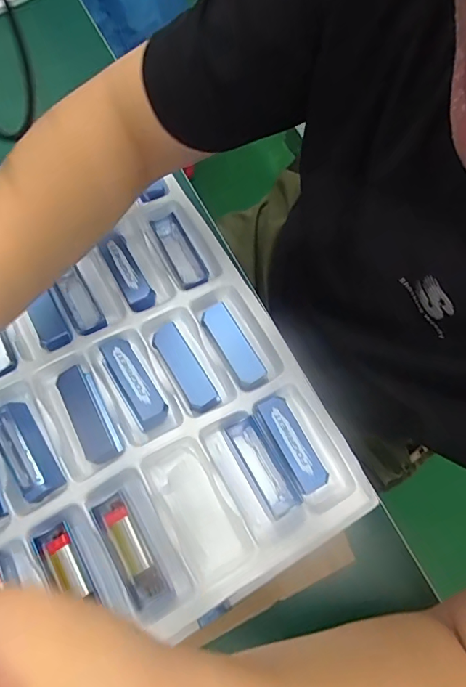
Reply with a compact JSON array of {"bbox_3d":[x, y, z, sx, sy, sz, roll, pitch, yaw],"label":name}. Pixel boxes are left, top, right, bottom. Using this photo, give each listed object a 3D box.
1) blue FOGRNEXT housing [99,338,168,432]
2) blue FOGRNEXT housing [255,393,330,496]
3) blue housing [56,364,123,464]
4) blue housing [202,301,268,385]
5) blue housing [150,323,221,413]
[{"bbox_3d":[-0.083,0.031,0.372,0.028,0.021,0.078,-31,72,-12],"label":"blue FOGRNEXT housing"},{"bbox_3d":[0.047,0.080,0.369,0.023,0.023,0.081,-26,71,-11],"label":"blue FOGRNEXT housing"},{"bbox_3d":[-0.118,0.055,0.367,0.028,0.014,0.082,-24,71,-10],"label":"blue housing"},{"bbox_3d":[0.000,0.001,0.398,0.025,0.012,0.075,-30,72,-12],"label":"blue housing"},{"bbox_3d":[-0.041,0.021,0.382,0.025,0.017,0.081,-29,72,-12],"label":"blue housing"}]

